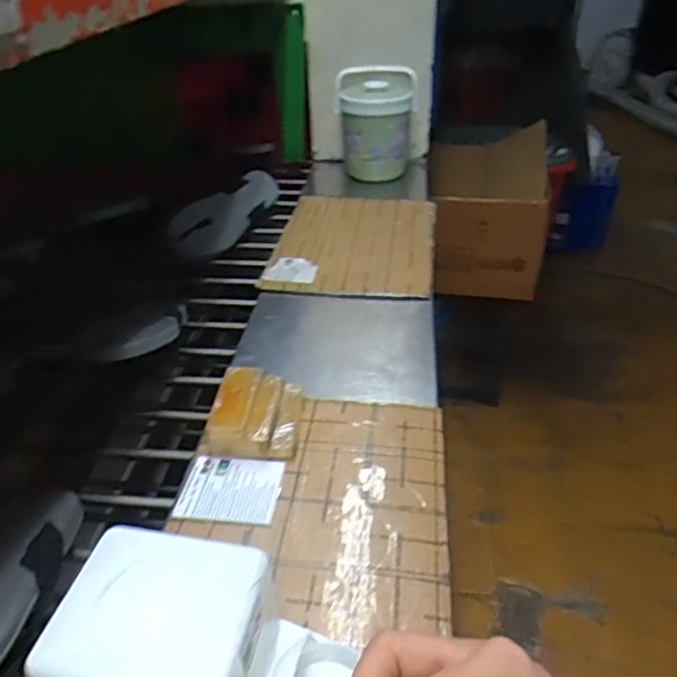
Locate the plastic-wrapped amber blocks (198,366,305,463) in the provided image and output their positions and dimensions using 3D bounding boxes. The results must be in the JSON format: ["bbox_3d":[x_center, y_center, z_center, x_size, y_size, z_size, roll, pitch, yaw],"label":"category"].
[{"bbox_3d":[-0.082,0.072,0.625,0.088,0.043,0.104,3,35,6],"label":"plastic-wrapped amber blocks"}]

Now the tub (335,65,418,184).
[{"bbox_3d":[0.079,-0.434,1.291,0.162,0.204,0.188,0,35,1],"label":"tub"}]

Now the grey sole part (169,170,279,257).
[{"bbox_3d":[-0.202,-0.238,1.173,0.275,0.094,0.023,-40,13,-35],"label":"grey sole part"}]

